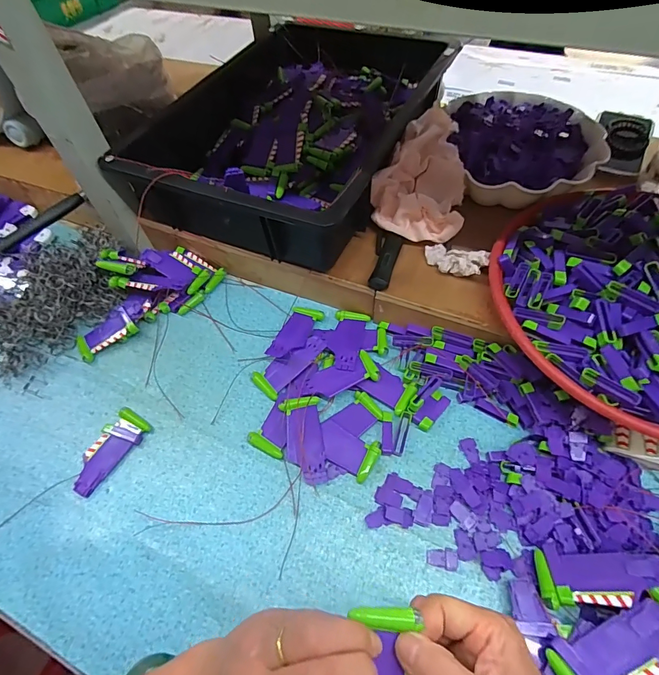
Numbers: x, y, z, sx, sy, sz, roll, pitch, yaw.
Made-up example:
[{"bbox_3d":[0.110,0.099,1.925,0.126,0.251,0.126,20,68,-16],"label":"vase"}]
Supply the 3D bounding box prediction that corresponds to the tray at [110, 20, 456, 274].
[{"bbox_3d":[-0.040,-0.293,0.560,0.307,0.091,0.430,21,60,17],"label":"tray"}]

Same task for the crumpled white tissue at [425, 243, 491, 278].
[{"bbox_3d":[0.144,-0.089,0.461,0.073,0.019,0.035,23,60,34],"label":"crumpled white tissue"}]

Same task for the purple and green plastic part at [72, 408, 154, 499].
[{"bbox_3d":[-0.238,0.120,0.427,0.042,0.012,0.090,25,62,19],"label":"purple and green plastic part"}]

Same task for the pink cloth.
[{"bbox_3d":[0.115,-0.205,0.494,0.106,0.068,0.162,9,57,10],"label":"pink cloth"}]

